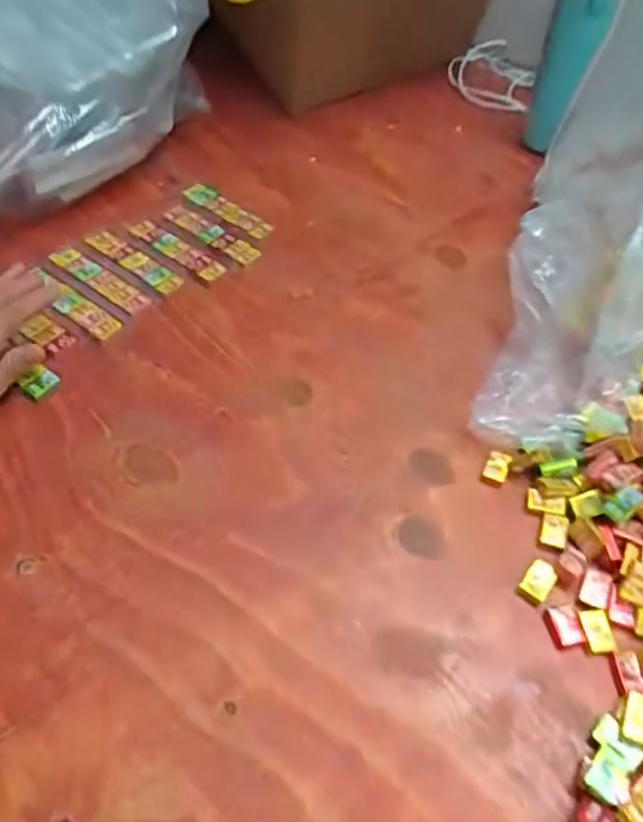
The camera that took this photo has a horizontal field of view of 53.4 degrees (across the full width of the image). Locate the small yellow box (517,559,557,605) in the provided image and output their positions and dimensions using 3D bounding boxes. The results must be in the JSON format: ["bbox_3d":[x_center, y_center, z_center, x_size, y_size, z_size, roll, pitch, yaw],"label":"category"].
[{"bbox_3d":[0.142,0.112,0.419,0.018,0.007,0.028,32,60,24],"label":"small yellow box"}]

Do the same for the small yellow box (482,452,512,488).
[{"bbox_3d":[0.130,0.042,0.474,0.016,0.006,0.025,20,56,17],"label":"small yellow box"}]

